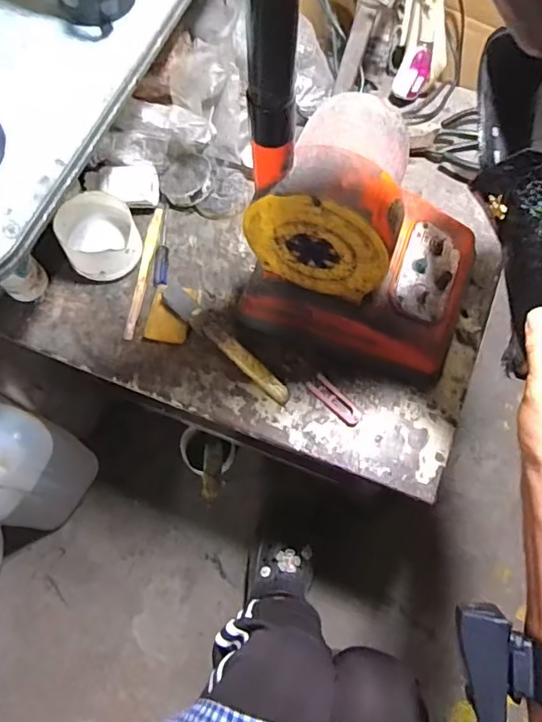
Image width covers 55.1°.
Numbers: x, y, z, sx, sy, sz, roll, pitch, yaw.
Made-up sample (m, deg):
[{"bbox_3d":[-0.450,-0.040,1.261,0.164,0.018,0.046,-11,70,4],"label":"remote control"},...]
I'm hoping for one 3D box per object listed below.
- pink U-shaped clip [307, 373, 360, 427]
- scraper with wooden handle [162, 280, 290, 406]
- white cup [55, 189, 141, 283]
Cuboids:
[{"bbox_3d":[0.071,0.044,0.578,0.022,0.004,0.068,-42,74,-13],"label":"pink U-shaped clip"},{"bbox_3d":[-0.054,-0.024,0.596,0.197,0.027,0.027,41,76,15],"label":"scraper with wooden handle"},{"bbox_3d":[-0.203,-0.148,0.622,0.083,0.060,0.089,-1,70,2],"label":"white cup"}]

